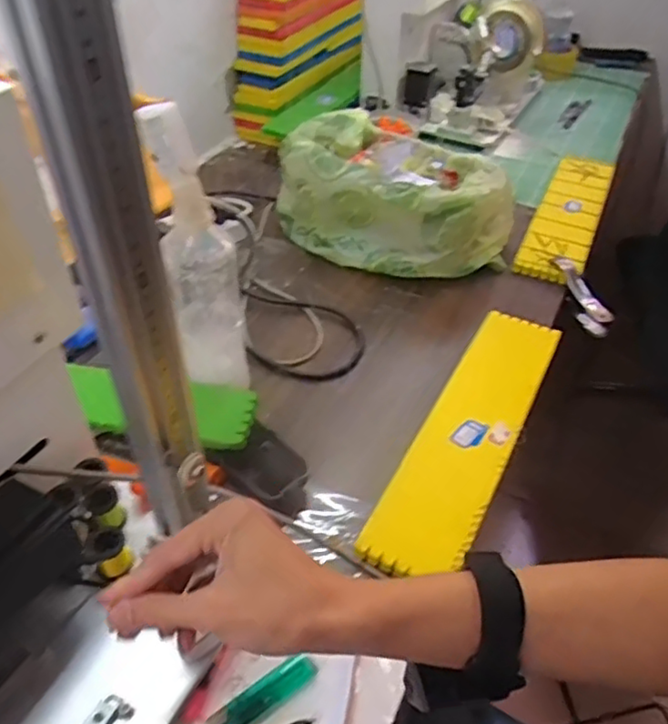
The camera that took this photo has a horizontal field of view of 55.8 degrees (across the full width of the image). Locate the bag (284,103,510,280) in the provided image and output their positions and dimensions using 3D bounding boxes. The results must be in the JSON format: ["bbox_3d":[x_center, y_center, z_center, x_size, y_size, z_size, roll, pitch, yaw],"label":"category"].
[{"bbox_3d":[0.074,-0.213,0.806,0.296,0.102,0.183,20,46,18],"label":"bag"}]

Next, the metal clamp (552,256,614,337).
[{"bbox_3d":[0.299,-0.082,0.762,0.023,0.041,0.110,-13,66,-17],"label":"metal clamp"}]

